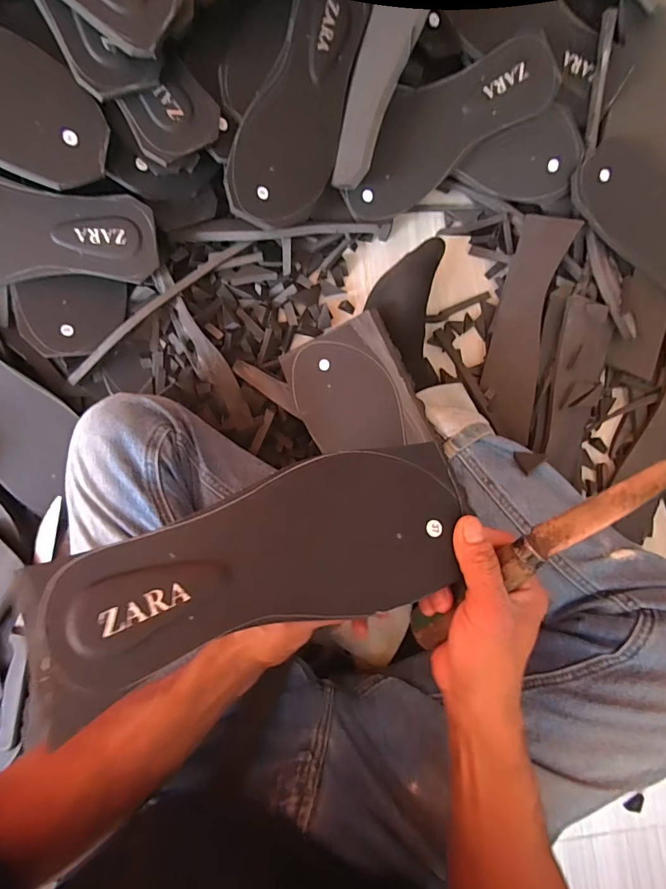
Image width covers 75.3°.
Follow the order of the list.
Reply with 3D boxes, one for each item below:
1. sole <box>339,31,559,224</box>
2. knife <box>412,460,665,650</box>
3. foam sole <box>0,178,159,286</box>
[{"bbox_3d":[0.121,-0.349,0.476,0.246,0.014,0.090,-34,110,10],"label":"sole"},{"bbox_3d":[0.127,0.067,0.268,0.020,0.017,0.207,47,112,2],"label":"knife"},{"bbox_3d":[-0.300,-0.198,0.416,0.239,0.026,0.103,-1,104,-15],"label":"foam sole"}]

